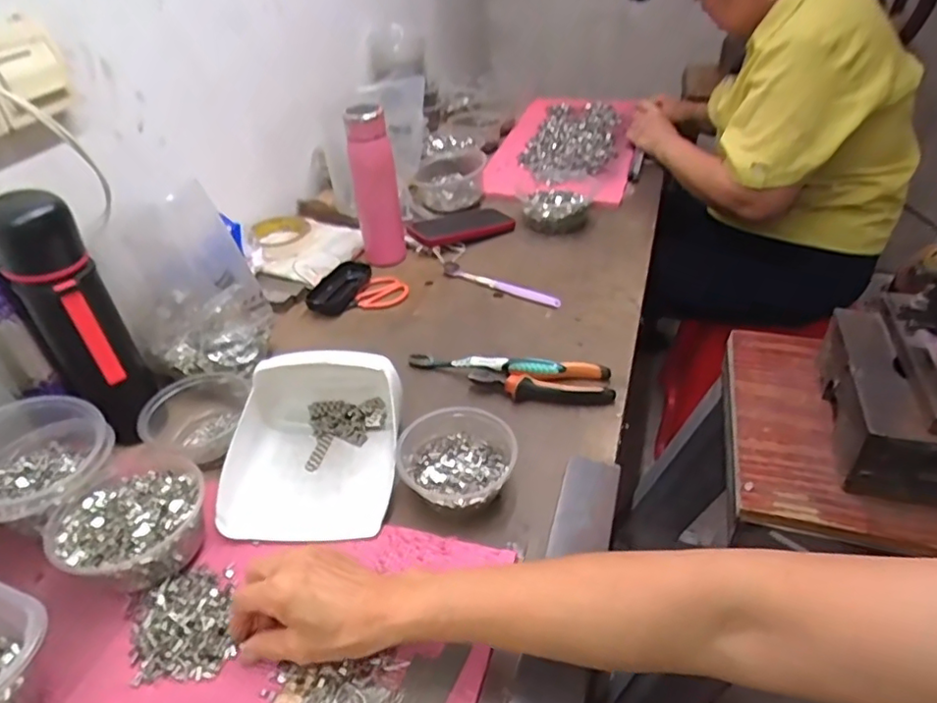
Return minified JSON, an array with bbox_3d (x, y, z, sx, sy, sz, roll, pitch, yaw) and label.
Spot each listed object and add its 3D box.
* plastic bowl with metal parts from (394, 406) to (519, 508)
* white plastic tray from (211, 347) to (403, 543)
[{"bbox_3d":[-0.012,0.101,0.553,0.106,0.046,0.101,-1,38,1],"label":"plastic bowl with metal parts"},{"bbox_3d":[-0.146,0.078,0.562,0.149,0.081,0.173,-2,38,1],"label":"white plastic tray"}]

